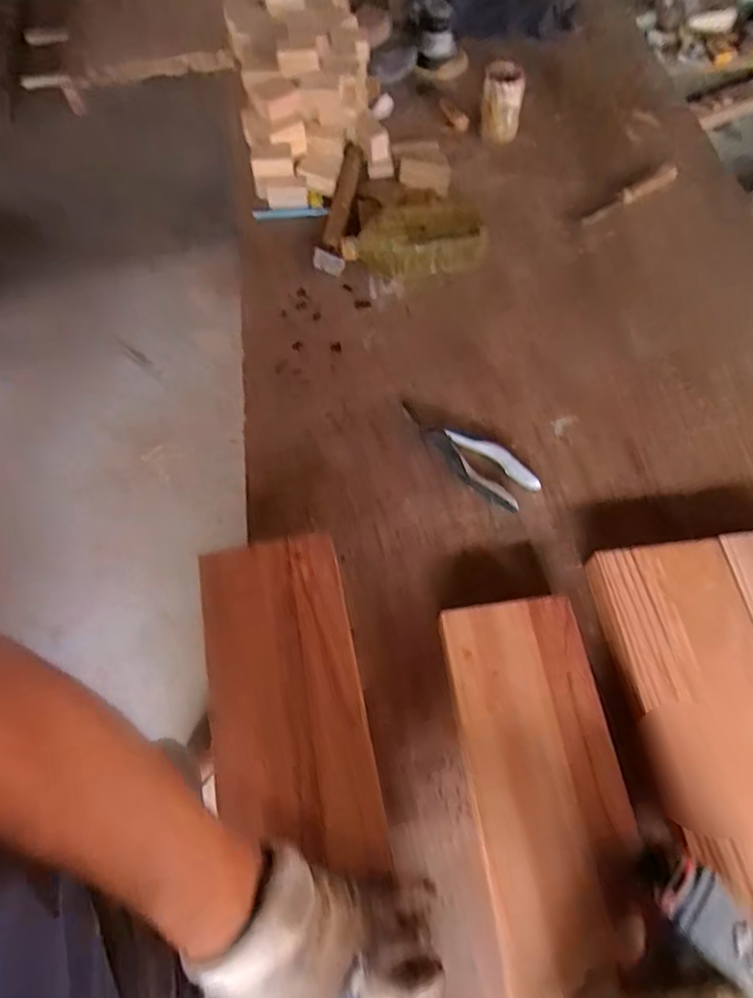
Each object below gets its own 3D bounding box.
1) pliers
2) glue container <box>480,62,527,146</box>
[{"bbox_3d":[0.111,-0.059,0.701,0.195,0.012,0.066,34,69,16],"label":"pliers"},{"bbox_3d":[0.211,-0.665,0.921,0.071,0.104,0.052,4,64,3],"label":"glue container"}]

